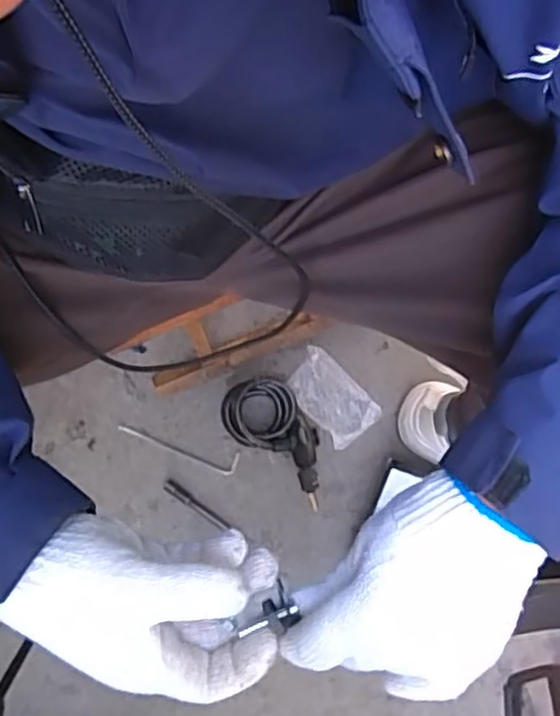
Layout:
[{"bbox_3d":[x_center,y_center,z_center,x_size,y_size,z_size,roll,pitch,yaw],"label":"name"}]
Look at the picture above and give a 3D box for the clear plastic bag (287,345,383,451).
[{"bbox_3d":[0.067,0.052,0.899,0.078,0.037,0.121,-43,79,-6],"label":"clear plastic bag"}]

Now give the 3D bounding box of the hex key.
[{"bbox_3d":[-0.134,0.119,0.900,0.160,0.004,0.029,15,77,3],"label":"hex key"}]

